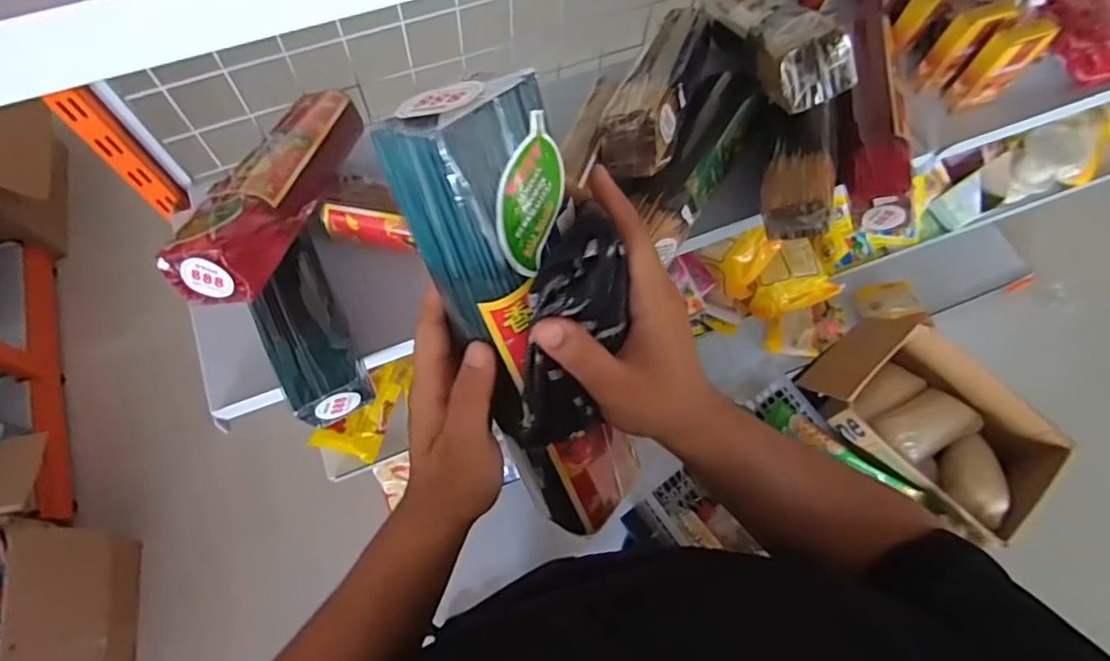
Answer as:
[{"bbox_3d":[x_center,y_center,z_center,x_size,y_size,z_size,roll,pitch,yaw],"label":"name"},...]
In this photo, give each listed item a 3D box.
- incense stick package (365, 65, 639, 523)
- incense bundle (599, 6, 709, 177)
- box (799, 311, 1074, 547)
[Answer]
[{"bbox_3d":[-0.006,0.014,0.313,0.074,0.273,0.046,-24,33,-11],"label":"incense stick package"},{"bbox_3d":[0.106,-0.241,0.580,0.064,0.055,0.184,23,69,8],"label":"incense bundle"},{"bbox_3d":[0.577,0.144,0.918,0.222,0.116,0.304,-41,74,-16],"label":"box"}]

